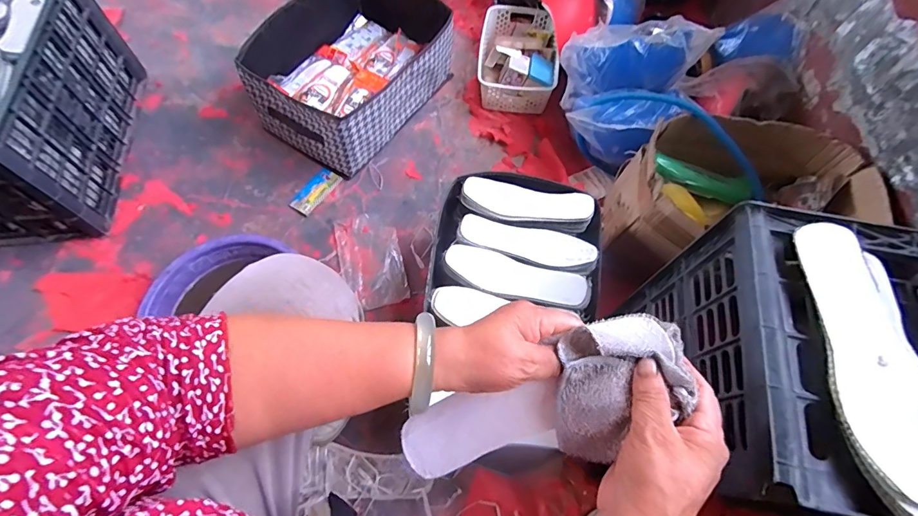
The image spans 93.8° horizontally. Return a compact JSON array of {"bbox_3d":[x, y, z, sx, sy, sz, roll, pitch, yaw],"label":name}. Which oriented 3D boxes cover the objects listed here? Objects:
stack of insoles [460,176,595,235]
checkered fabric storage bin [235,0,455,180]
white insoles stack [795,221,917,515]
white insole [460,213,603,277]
[{"bbox_3d":[0.119,-0.089,0.769,0.233,0.038,0.076,12,65,3],"label":"stack of insoles"},{"bbox_3d":[-0.239,-0.450,1.012,0.325,0.177,0.455,30,67,10],"label":"checkered fabric storage bin"},{"bbox_3d":[0.355,0.086,0.365,0.081,0.014,0.246,3,65,-1],"label":"white insoles stack"},{"bbox_3d":[0.118,-0.030,0.732,0.229,0.021,0.077,17,52,5],"label":"white insole"}]

